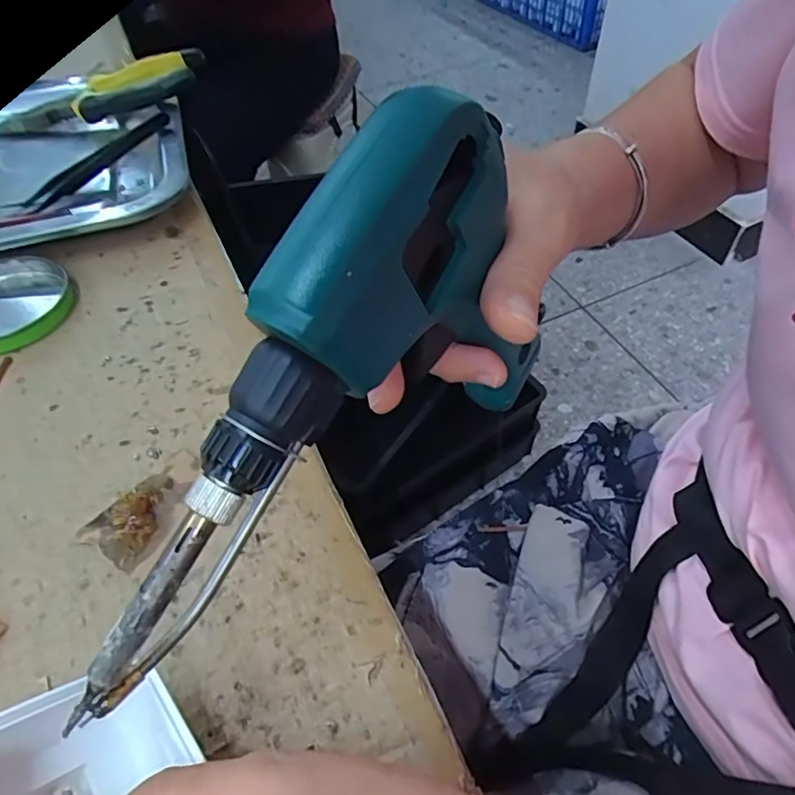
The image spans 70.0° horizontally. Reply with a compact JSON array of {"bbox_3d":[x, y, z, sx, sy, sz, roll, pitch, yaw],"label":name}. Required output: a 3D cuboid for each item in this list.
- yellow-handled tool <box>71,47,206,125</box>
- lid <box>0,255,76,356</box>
[{"bbox_3d":[-0.181,-0.224,0.405,0.107,0.022,0.039,-15,51,8],"label":"yellow-handled tool"},{"bbox_3d":[-0.204,-0.049,0.295,0.065,0.011,0.065,-1,51,2],"label":"lid"}]

